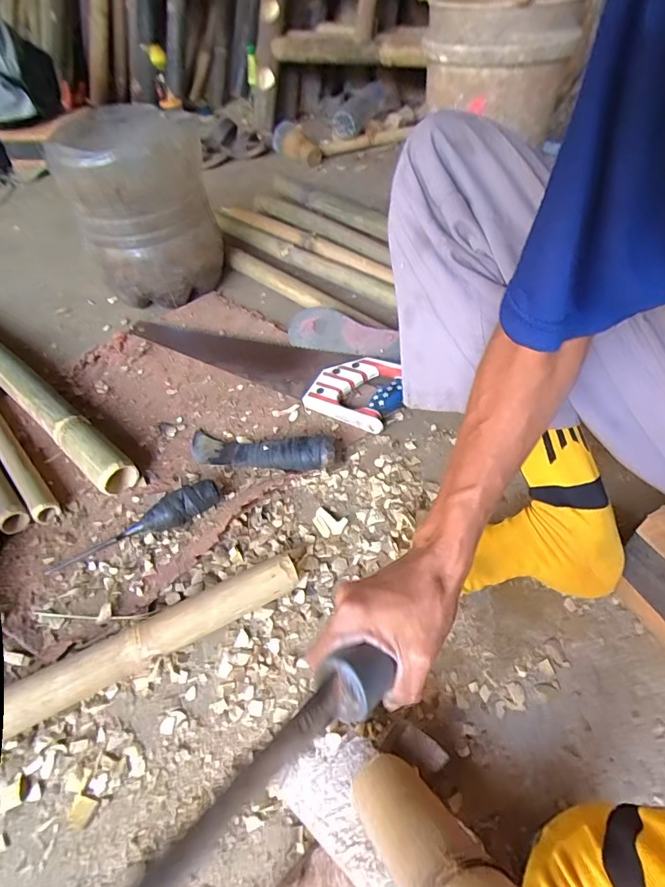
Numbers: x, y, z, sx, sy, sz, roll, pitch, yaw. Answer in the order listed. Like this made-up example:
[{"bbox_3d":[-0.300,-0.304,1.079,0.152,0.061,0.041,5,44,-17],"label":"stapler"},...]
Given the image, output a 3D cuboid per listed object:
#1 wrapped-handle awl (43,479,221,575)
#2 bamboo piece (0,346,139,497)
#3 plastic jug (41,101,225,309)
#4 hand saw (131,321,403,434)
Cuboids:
[{"bbox_3d":[-0.228,0.093,0.537,0.195,0.033,0.030,-18,49,-14],"label":"wrapped-handle awl"},{"bbox_3d":[-0.511,-0.107,0.736,0.656,0.055,0.058,32,56,28],"label":"bamboo piece"},{"bbox_3d":[-0.354,-0.451,0.886,0.238,0.286,0.265,-17,49,-13],"label":"plastic jug"},{"bbox_3d":[-0.123,-0.144,0.750,0.503,0.030,0.109,22,52,21],"label":"hand saw"}]

